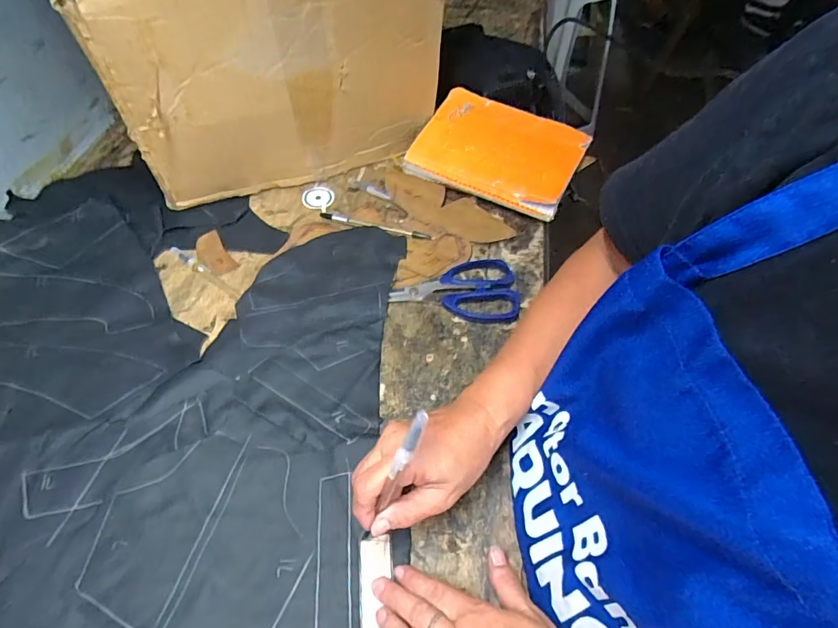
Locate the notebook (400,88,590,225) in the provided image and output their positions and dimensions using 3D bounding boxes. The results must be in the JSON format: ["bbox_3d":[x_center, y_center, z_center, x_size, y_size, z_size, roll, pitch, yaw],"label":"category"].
[{"bbox_3d":[0.101,-0.211,0.593,0.198,0.020,0.143,23,70,15],"label":"notebook"}]

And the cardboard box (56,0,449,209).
[{"bbox_3d":[-0.200,-0.369,0.593,0.380,0.239,0.389,-24,60,-18],"label":"cardboard box"}]

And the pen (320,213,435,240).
[{"bbox_3d":[-0.051,-0.105,0.553,0.140,0.004,0.010,15,56,8],"label":"pen"}]

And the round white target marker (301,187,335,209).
[{"bbox_3d":[-0.130,-0.149,0.595,0.041,0.007,0.035,-7,56,-7],"label":"round white target marker"}]

